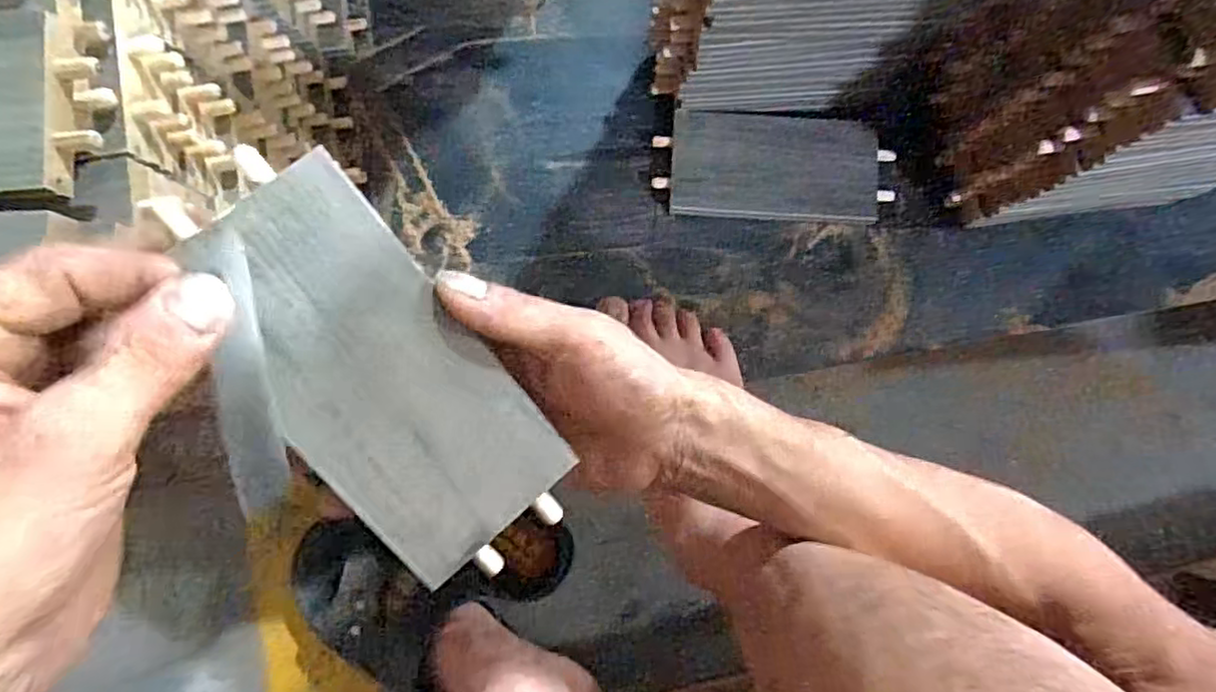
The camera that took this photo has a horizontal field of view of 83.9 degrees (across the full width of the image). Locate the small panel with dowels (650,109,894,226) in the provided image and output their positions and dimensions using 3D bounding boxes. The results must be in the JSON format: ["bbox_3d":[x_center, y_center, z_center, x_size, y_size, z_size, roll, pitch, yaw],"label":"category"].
[{"bbox_3d":[0.125,-0.136,0.509,0.170,0.015,0.075,3,85,-1],"label":"small panel with dowels"}]

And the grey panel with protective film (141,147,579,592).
[{"bbox_3d":[-0.084,0.012,0.250,0.075,0.008,0.168,-40,106,-12],"label":"grey panel with protective film"}]

